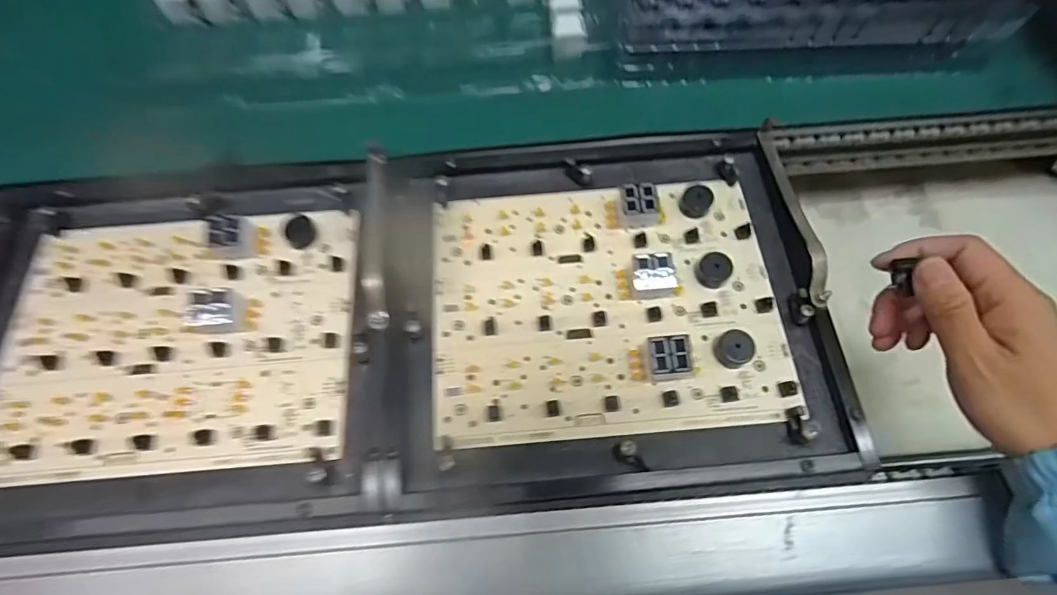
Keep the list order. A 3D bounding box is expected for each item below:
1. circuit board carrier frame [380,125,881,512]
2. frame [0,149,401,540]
[{"bbox_3d":[0.046,0.001,0.311,0.268,0.016,0.229,-5,63,0],"label":"circuit board carrier frame"},{"bbox_3d":[-0.217,0.022,0.307,0.264,0.015,0.228,-7,63,-1],"label":"frame"}]

